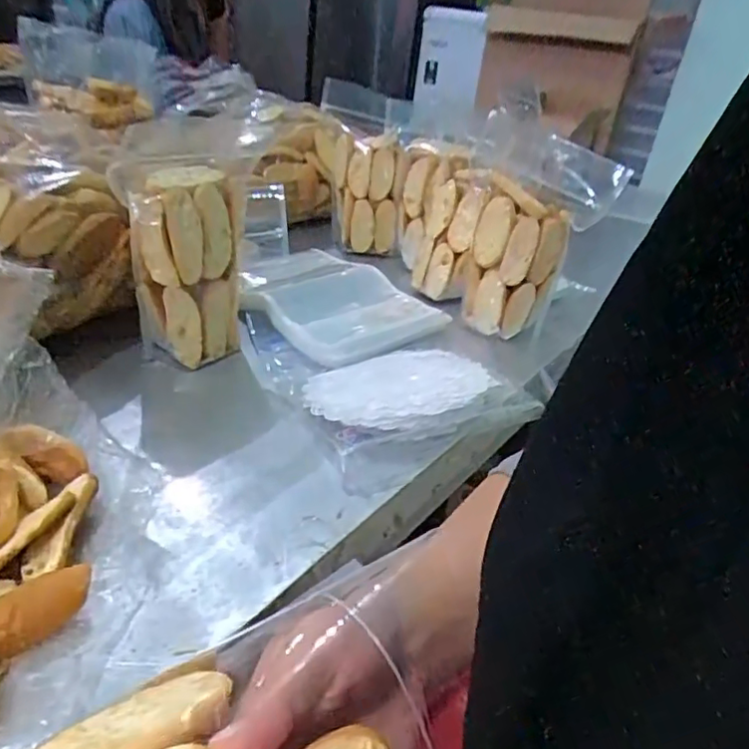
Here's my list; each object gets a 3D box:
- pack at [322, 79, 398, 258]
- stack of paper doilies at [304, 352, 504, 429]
[{"bbox_3d":[-0.024,-0.342,1.006,0.115,0.261,0.089,-7,34,-23],"label":"pack"},{"bbox_3d":[0.031,0.015,0.652,0.212,0.030,0.134,-14,37,-31],"label":"stack of paper doilies"}]

